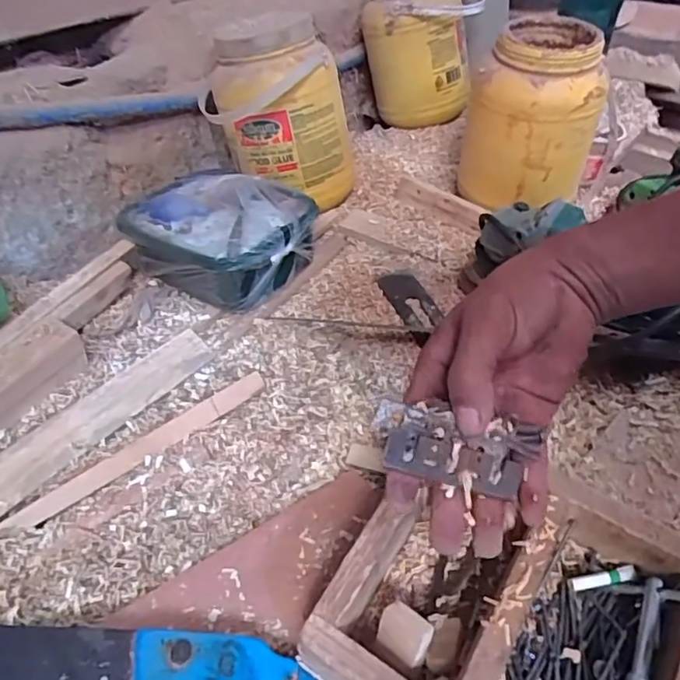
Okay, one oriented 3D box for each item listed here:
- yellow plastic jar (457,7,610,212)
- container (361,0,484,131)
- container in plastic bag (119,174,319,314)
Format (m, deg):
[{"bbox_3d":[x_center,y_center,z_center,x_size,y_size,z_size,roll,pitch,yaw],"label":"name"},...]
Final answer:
[{"bbox_3d":[0.247,-0.283,0.727,0.145,0.176,0.154,15,48,24],"label":"yellow plastic jar"},{"bbox_3d":[0.128,-0.471,0.954,0.161,0.216,0.136,-9,42,0],"label":"container"},{"bbox_3d":[-0.138,-0.123,0.667,0.194,0.075,0.160,19,49,27],"label":"container in plastic bag"}]

